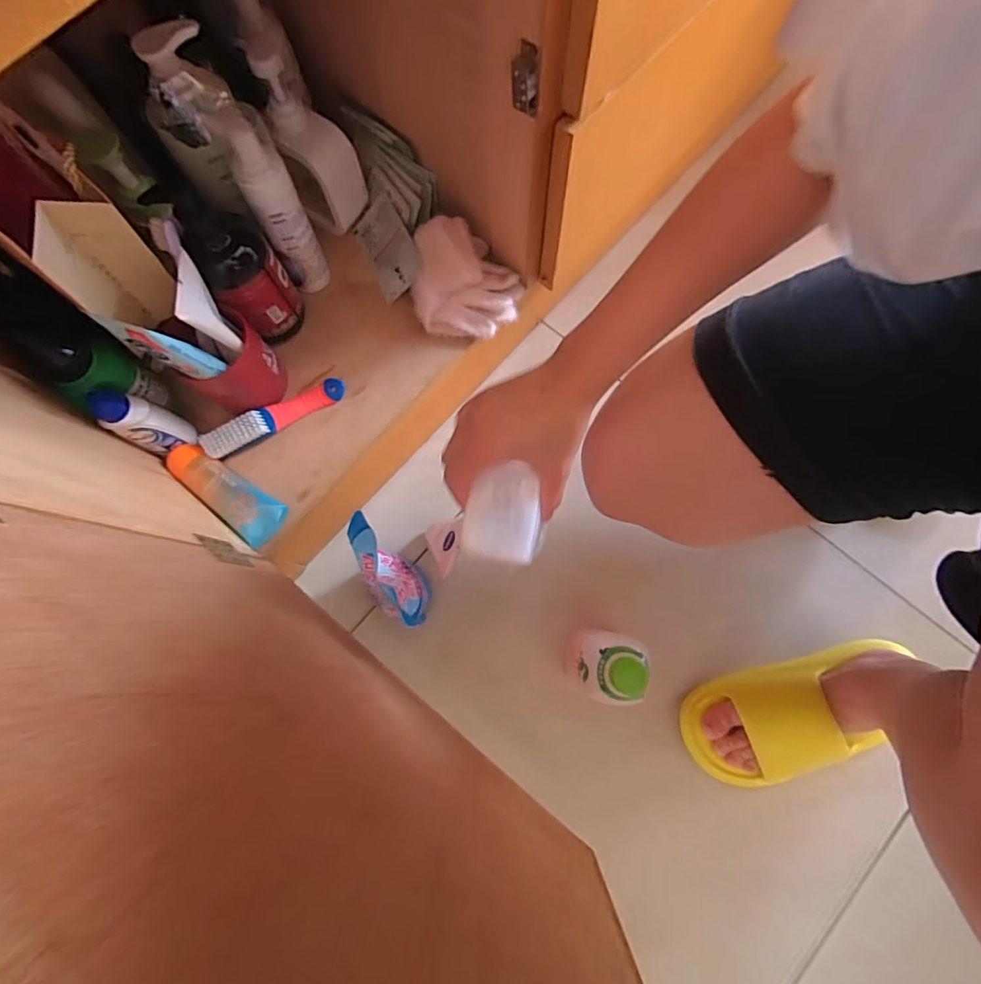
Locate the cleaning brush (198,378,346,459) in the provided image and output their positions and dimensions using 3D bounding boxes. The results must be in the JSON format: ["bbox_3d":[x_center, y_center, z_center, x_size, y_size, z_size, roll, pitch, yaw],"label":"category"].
[{"bbox_3d":[-0.230,-0.081,0.538,0.154,0.034,0.031,-29,78,-5],"label":"cleaning brush"}]

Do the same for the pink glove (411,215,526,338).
[{"bbox_3d":[-0.026,-0.235,0.553,0.118,0.056,0.113,-3,77,1],"label":"pink glove"}]

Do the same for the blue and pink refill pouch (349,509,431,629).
[{"bbox_3d":[-0.108,0.093,0.556,0.052,0.145,0.115,-41,79,-7],"label":"blue and pink refill pouch"}]

